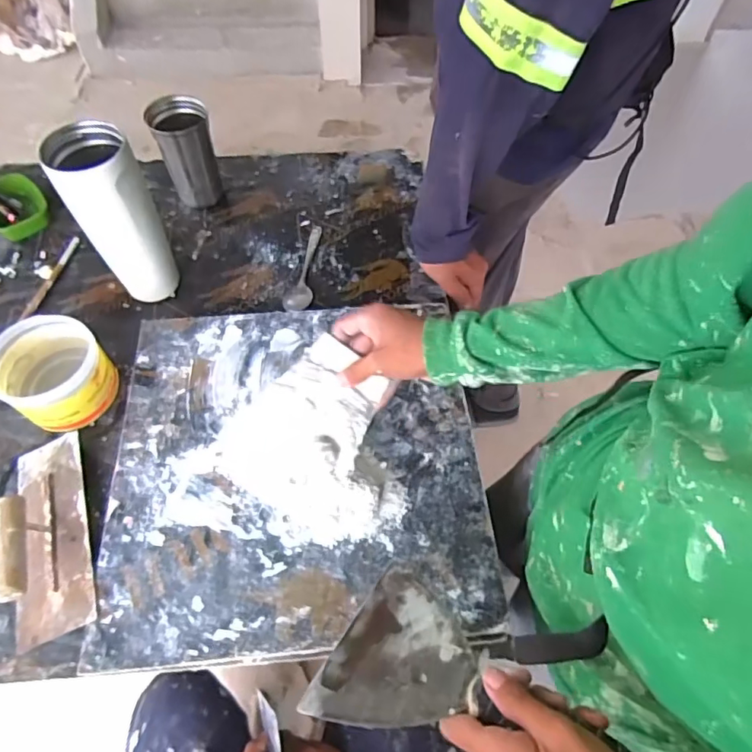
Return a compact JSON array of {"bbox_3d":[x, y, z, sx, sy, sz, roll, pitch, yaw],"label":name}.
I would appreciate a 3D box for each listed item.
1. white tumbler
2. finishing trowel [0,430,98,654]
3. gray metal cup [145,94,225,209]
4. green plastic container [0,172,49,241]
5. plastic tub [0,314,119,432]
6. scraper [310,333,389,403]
[{"bbox_3d":[-0.323,-0.192,0.669,0.085,0.227,0.085,0,59,-1],"label":"white tumbler"},{"bbox_3d":[-0.350,0.154,0.544,0.085,0.075,0.220,-19,61,-12],"label":"finishing trowel"},{"bbox_3d":[-0.283,-0.335,0.799,0.077,0.149,0.080,0,59,-1],"label":"gray metal cup"},{"bbox_3d":[-0.559,-0.262,0.817,0.087,0.041,0.119,-37,66,-21],"label":"green plastic container"},{"bbox_3d":[-0.382,-0.002,0.627,0.113,0.086,0.108,0,59,-1],"label":"plastic tub"},{"bbox_3d":[-0.027,-0.008,0.523,0.081,0.004,0.031,36,104,2],"label":"scraper"}]

